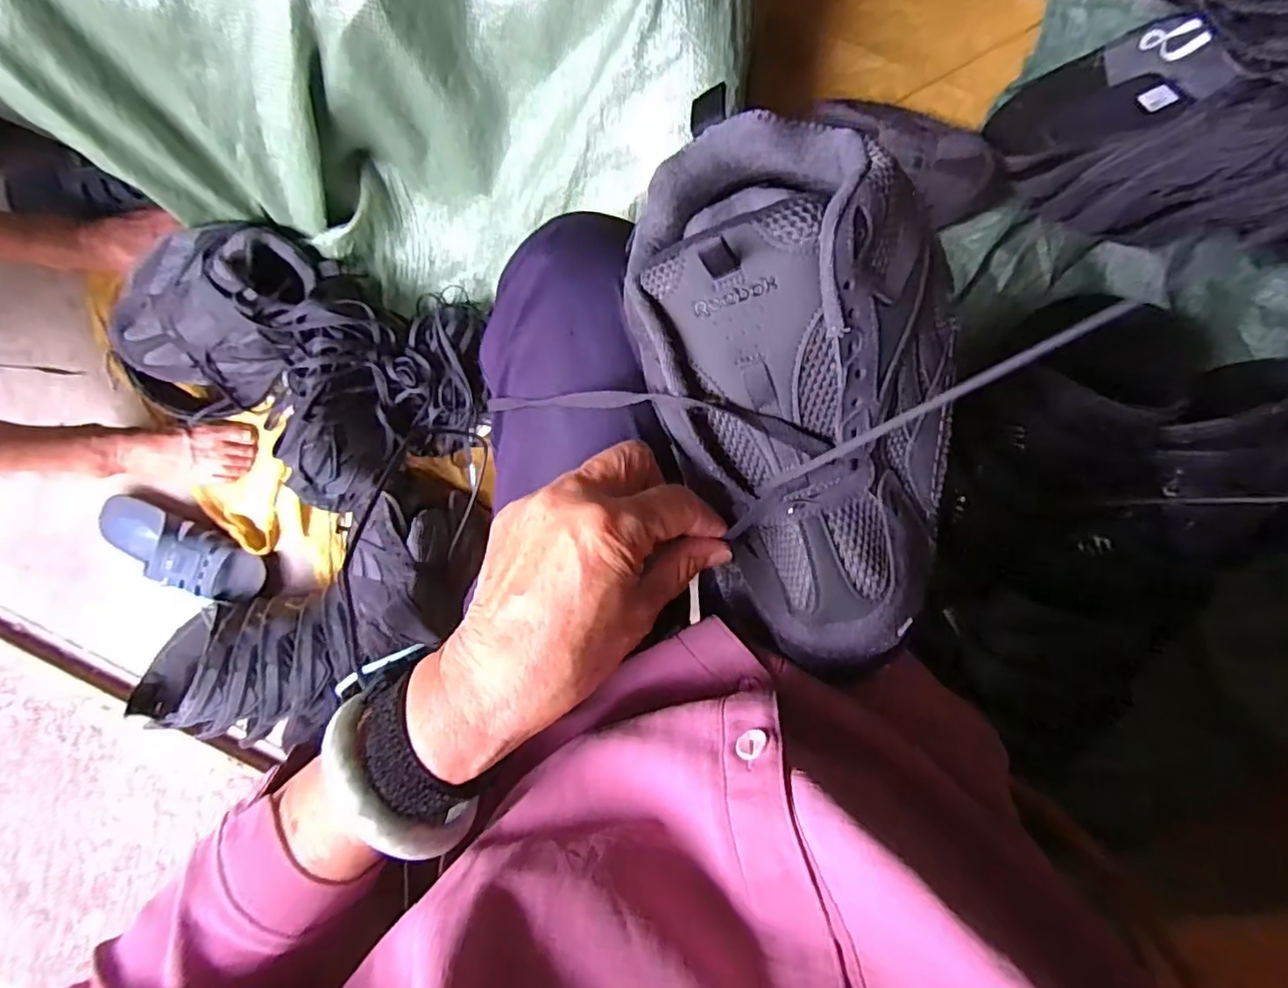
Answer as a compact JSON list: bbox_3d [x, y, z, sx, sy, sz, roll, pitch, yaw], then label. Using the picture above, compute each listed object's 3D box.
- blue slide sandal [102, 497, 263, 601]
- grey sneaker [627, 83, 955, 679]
[{"bbox_3d":[-0.639,0.077,0.800,0.235,0.057,0.088,23,97,2],"label":"blue slide sandal"},{"bbox_3d":[0.076,-0.038,0.280,0.132,0.108,0.245,-12,94,6],"label":"grey sneaker"}]

